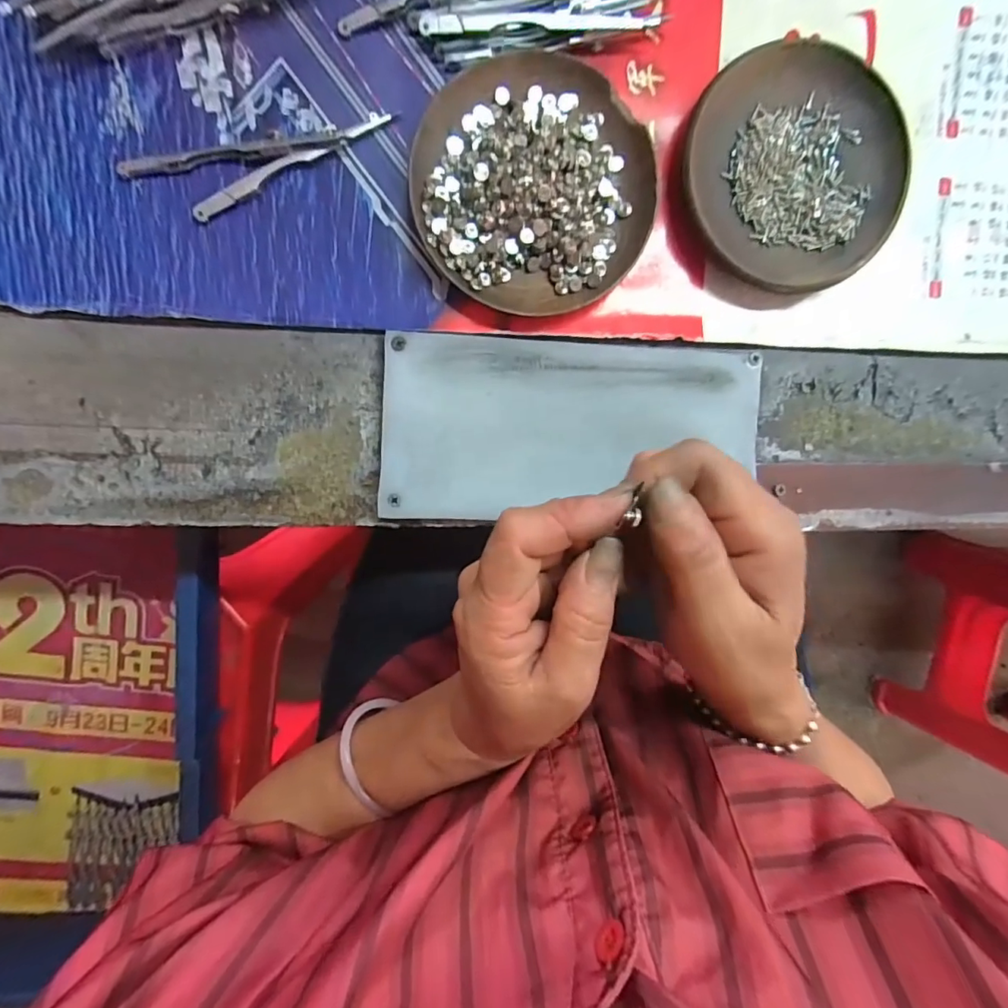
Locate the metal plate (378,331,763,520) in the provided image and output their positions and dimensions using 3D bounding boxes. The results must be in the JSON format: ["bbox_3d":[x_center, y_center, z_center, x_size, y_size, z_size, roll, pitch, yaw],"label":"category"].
[{"bbox_3d":[0.037,-0.040,0.263,0.195,0.011,0.091,-1,93,-6],"label":"metal plate"}]

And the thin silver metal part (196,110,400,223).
[{"bbox_3d":[-0.101,-0.164,0.242,0.106,0.006,0.009,-29,98,-1],"label":"thin silver metal part"}]

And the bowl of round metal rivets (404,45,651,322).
[{"bbox_3d":[0.015,-0.152,0.243,0.112,0.023,0.113,-1,97,-5],"label":"bowl of round metal rivets"}]

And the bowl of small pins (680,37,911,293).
[{"bbox_3d":[0.144,-0.167,0.256,0.109,0.016,0.113,-1,97,-5],"label":"bowl of small pins"}]

